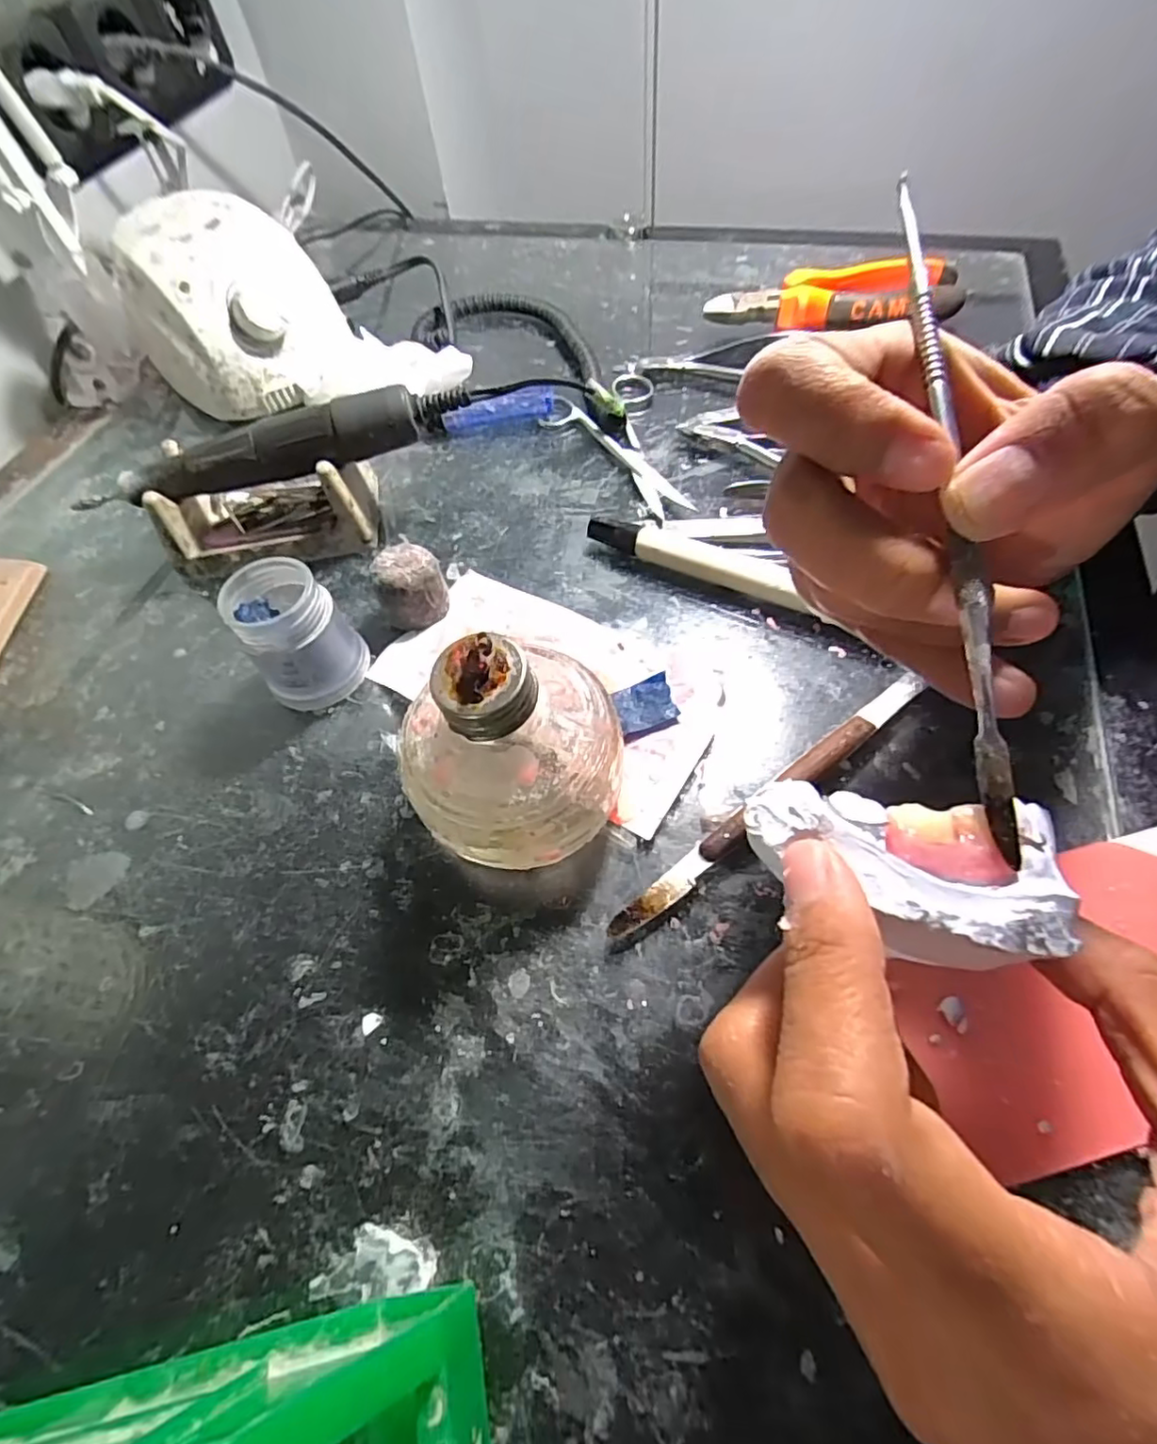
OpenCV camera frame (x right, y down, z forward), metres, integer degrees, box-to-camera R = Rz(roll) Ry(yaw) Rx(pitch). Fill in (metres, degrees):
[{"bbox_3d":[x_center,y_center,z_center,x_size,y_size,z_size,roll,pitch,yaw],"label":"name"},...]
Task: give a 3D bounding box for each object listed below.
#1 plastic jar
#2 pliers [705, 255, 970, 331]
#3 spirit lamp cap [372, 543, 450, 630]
[{"bbox_3d":[-0.116,-0.036,0.258,0.039,0.052,0.038,-2,58,3],"label":"plastic jar"},{"bbox_3d":[0.162,-0.262,0.389,0.156,0.026,0.051,-10,58,-1],"label":"pliers"},{"bbox_3d":[-0.075,-0.061,0.281,0.028,0.032,0.023,-23,59,-9],"label":"spirit lamp cap"}]

